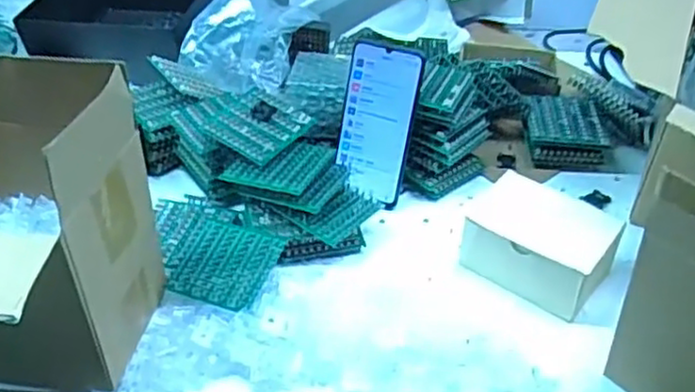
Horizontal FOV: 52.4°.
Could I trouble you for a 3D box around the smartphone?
[{"bbox_3d":[0.030,-0.075,0.726,0.076,0.155,0.010,17,19,21],"label":"smartphone"}]

